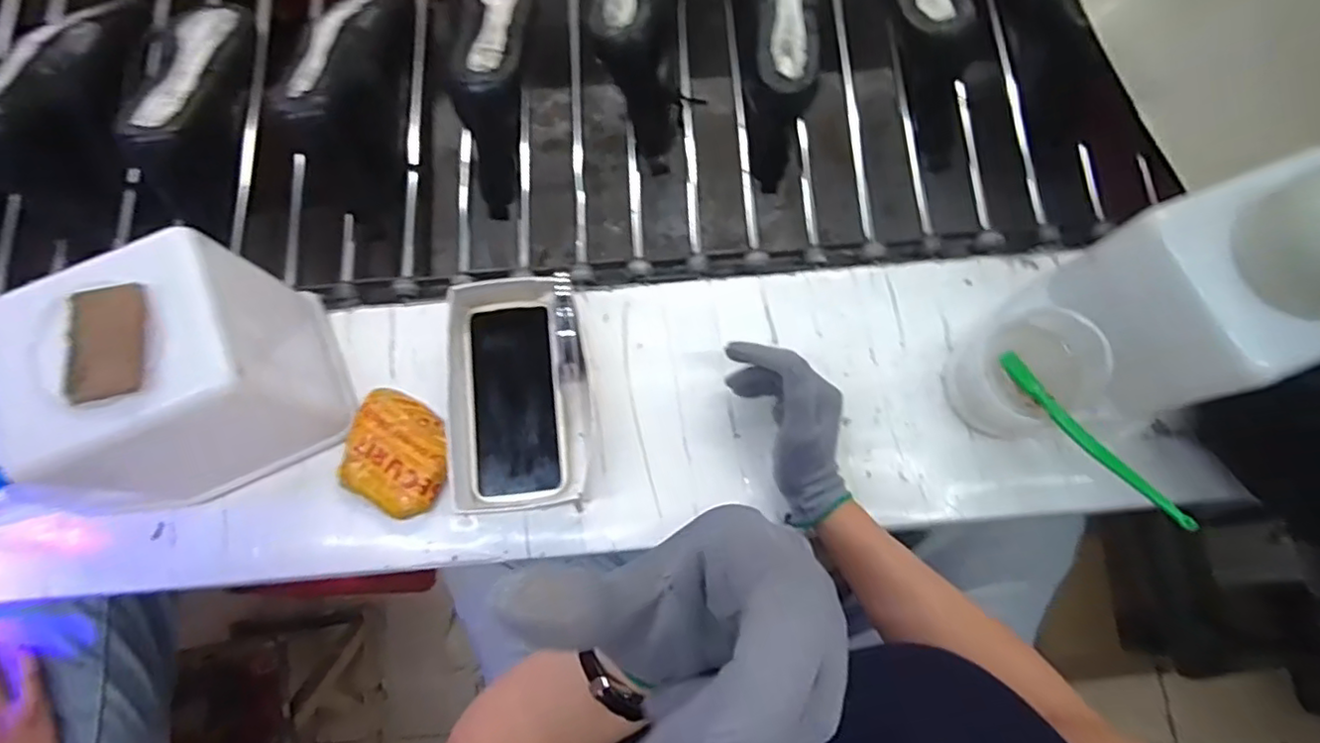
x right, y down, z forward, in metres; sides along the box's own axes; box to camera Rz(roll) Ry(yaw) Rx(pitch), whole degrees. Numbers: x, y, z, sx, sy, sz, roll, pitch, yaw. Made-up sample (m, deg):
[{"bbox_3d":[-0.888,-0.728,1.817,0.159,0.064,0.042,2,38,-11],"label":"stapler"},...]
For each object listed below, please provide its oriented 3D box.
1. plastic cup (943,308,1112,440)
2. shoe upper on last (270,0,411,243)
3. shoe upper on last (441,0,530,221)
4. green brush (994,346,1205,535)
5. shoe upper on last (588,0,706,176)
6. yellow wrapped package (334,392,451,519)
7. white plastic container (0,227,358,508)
[{"bbox_3d":[0.294,0.000,0.506,0.084,0.097,0.090,0,76,0],"label":"plastic cup"},{"bbox_3d":[-0.304,-0.279,0.611,0.085,0.109,0.266,-3,76,0],"label":"shoe upper on last"},{"bbox_3d":[-0.158,-0.298,0.612,0.078,0.117,0.253,-9,76,-2],"label":"shoe upper on last"},{"bbox_3d":[0.309,0.046,0.457,0.010,0.019,0.166,-22,47,-5],"label":"green brush"},{"bbox_3d":[-0.016,-0.341,0.620,0.089,0.116,0.236,-4,76,0],"label":"shoe upper on last"},{"bbox_3d":[-0.220,0.069,0.528,0.090,0.024,0.087,27,78,7],"label":"yellow wrapped package"},{"bbox_3d":[-0.352,0.006,0.474,0.155,0.181,0.135,-24,77,-5],"label":"white plastic container"}]

